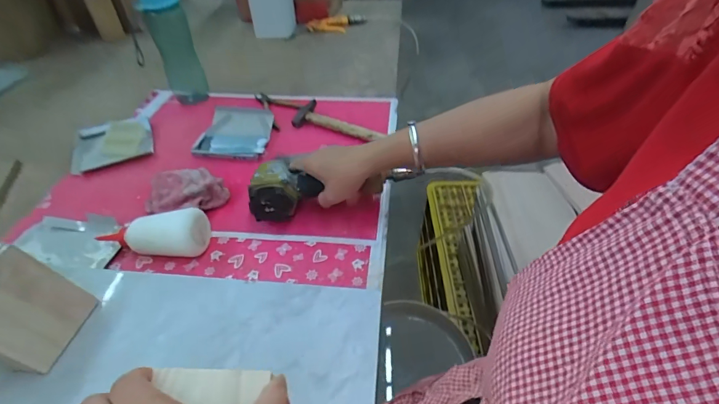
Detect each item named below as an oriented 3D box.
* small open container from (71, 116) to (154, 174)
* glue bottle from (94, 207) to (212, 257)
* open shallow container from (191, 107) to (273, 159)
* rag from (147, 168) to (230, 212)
[{"bbox_3d":[-0.473,-0.115,0.712,0.136,0.021,0.129,-17,45,-17],"label":"small open container"},{"bbox_3d":[-0.289,0.050,0.513,0.159,0.053,0.055,-6,45,-3],"label":"glue bottle"},{"bbox_3d":[-0.240,-0.131,0.715,0.136,0.020,0.121,2,63,4],"label":"open shallow container"},{"bbox_3d":[-0.274,-0.019,0.595,0.123,0.034,0.079,-6,45,-3],"label":"rag"}]

